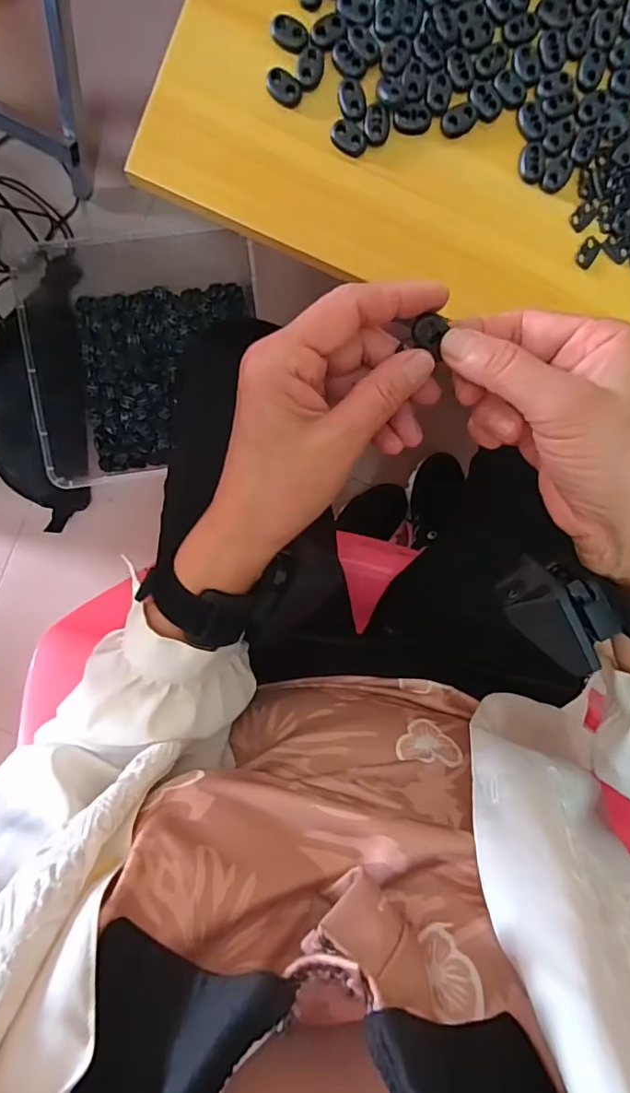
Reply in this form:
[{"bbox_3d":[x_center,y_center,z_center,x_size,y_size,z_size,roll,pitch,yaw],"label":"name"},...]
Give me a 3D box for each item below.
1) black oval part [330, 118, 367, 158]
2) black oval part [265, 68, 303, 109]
[{"bbox_3d":[0.020,-0.239,0.305,0.022,0.006,0.014,28,94,-6],"label":"black oval part"},{"bbox_3d":[-0.018,-0.263,0.299,0.021,0.004,0.014,31,94,-6],"label":"black oval part"}]

